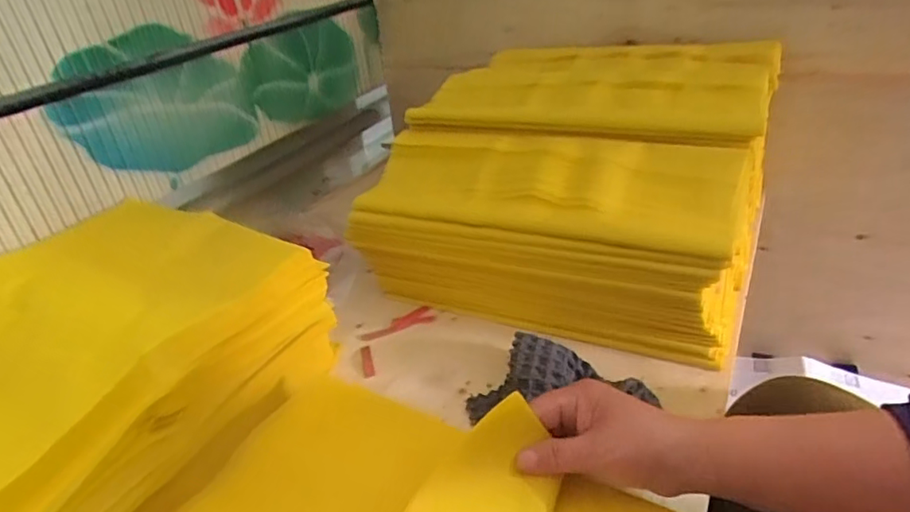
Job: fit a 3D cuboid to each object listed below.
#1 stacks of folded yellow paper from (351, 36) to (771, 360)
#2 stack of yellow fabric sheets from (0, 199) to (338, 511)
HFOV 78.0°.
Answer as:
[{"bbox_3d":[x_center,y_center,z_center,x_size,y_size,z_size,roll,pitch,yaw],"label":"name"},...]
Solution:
[{"bbox_3d":[0.148,-0.099,0.652,0.363,0.189,0.399,11,36,26],"label":"stacks of folded yellow paper"},{"bbox_3d":[-0.307,0.103,0.467,0.246,0.141,0.365,13,37,29],"label":"stack of yellow fabric sheets"}]

